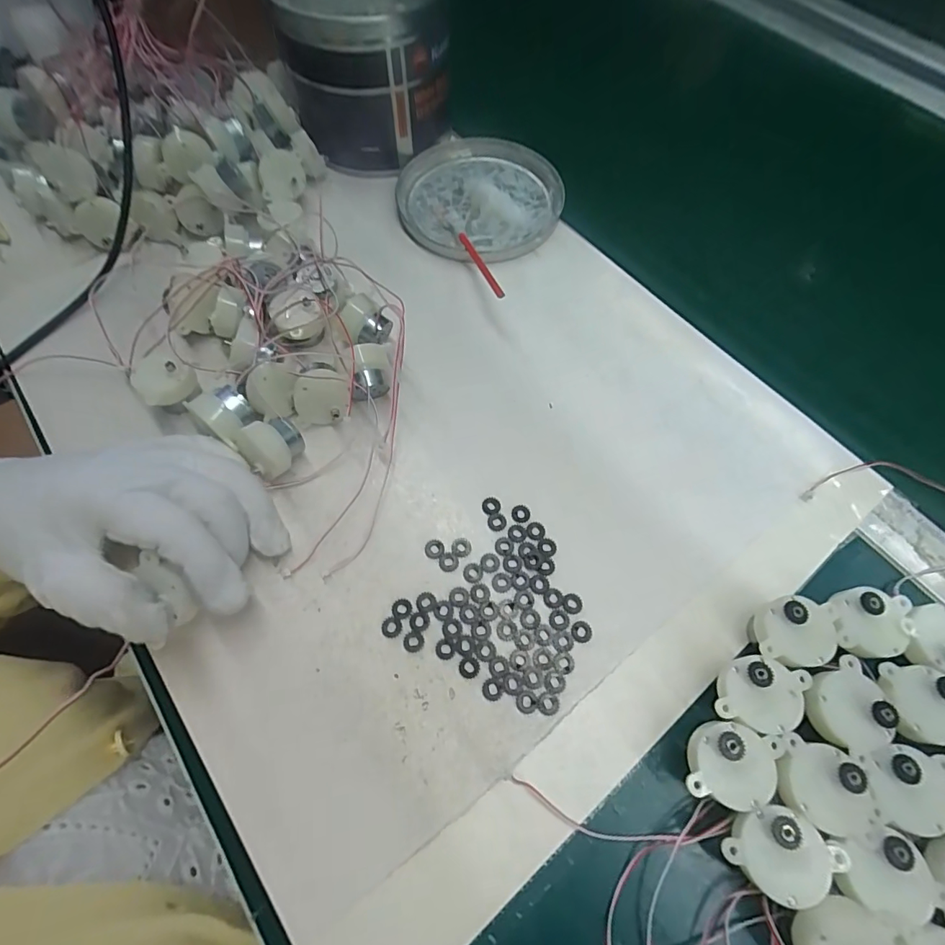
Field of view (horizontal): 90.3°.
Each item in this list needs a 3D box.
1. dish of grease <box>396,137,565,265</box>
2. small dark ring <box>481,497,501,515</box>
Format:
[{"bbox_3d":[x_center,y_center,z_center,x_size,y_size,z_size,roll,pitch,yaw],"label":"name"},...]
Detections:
[{"bbox_3d":[0.007,-0.223,0.381,0.130,0.020,0.130,0,65,-1],"label":"dish of grease"},{"bbox_3d":[0.011,0.019,0.271,0.010,0.004,0.010,0,65,-1],"label":"small dark ring"}]

